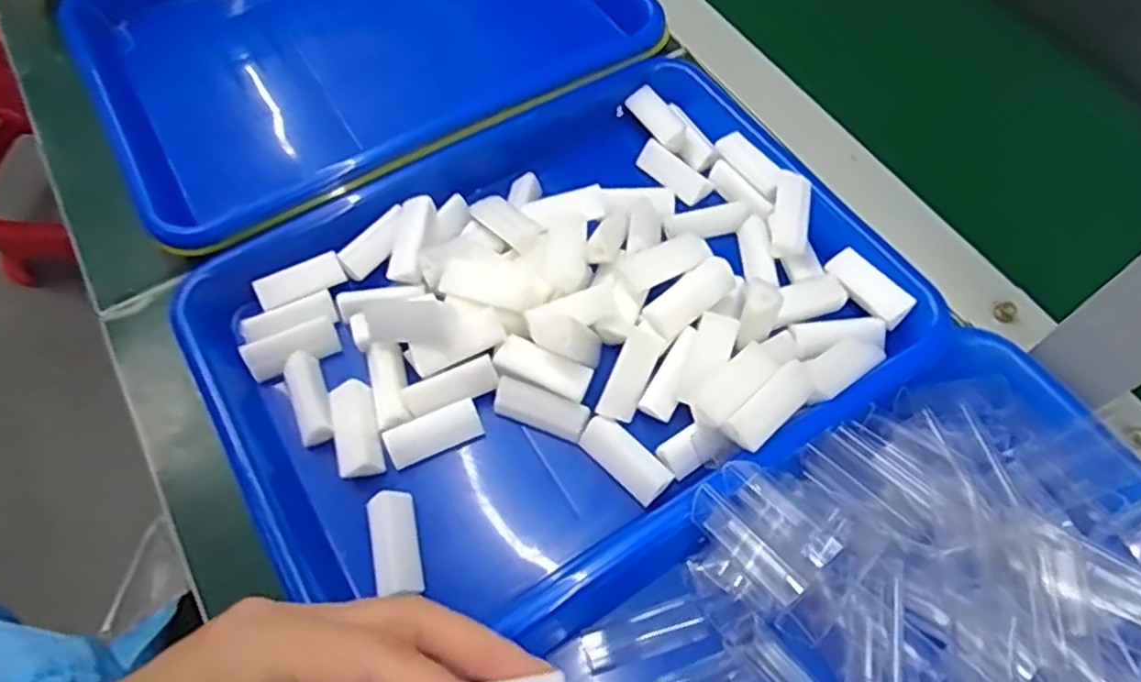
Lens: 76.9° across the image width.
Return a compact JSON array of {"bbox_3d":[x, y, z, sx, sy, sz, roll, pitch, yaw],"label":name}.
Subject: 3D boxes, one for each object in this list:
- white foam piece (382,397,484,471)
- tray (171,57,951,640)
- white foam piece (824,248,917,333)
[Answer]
[{"bbox_3d":[-0.066,0.045,0.348,0.045,0.014,0.016,-21,64,-11],"label":"white foam piece"},{"bbox_3d":[-0.009,-0.013,0.372,0.337,0.041,0.242,-30,66,-15],"label":"tray"},{"bbox_3d":[0.158,-0.029,0.380,0.021,0.010,0.047,-35,67,-17],"label":"white foam piece"}]

